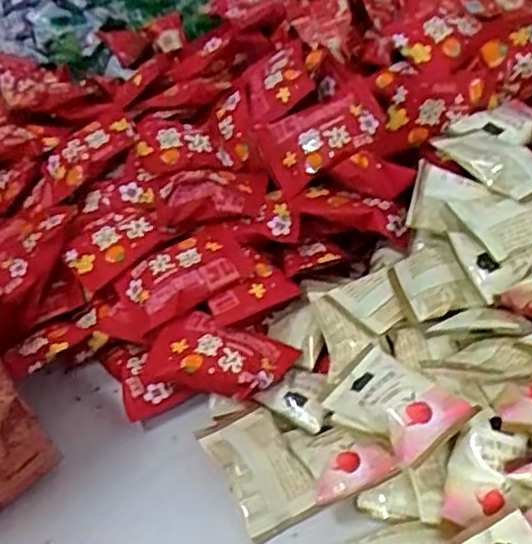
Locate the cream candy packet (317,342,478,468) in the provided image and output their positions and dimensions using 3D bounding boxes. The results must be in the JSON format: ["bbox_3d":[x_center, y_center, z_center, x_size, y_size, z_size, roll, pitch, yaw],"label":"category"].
[{"bbox_3d":[0.061,0.063,0.337,0.041,0.013,0.065,-42,41,-14],"label":"cream candy packet"}]

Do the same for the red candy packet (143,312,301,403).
[{"bbox_3d":[-0.028,0.050,0.408,0.084,0.026,0.042,5,40,16],"label":"red candy packet"}]

